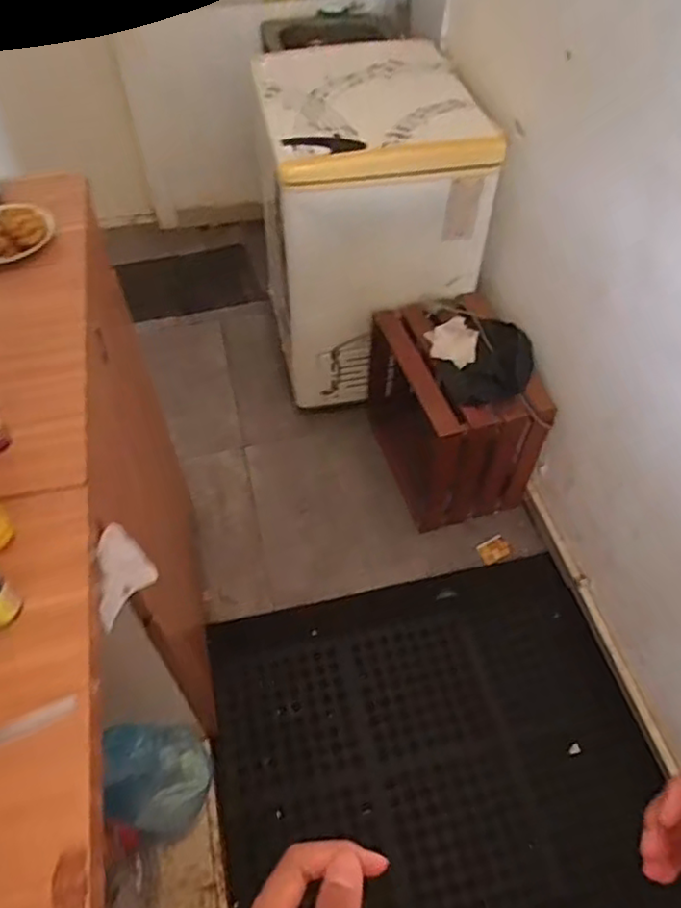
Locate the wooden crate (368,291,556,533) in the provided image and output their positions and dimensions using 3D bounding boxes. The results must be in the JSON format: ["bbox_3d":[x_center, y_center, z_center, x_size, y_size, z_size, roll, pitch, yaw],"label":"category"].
[{"bbox_3d":[0.297,-0.127,1.758,0.311,0.416,0.498,-15,54,-13],"label":"wooden crate"}]

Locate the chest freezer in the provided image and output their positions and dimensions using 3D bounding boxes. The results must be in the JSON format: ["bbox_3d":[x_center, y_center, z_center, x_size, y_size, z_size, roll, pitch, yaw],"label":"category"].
[{"bbox_3d":[0.068,-0.669,1.875,0.543,0.739,0.626,-10,53,-8],"label":"chest freezer"}]

